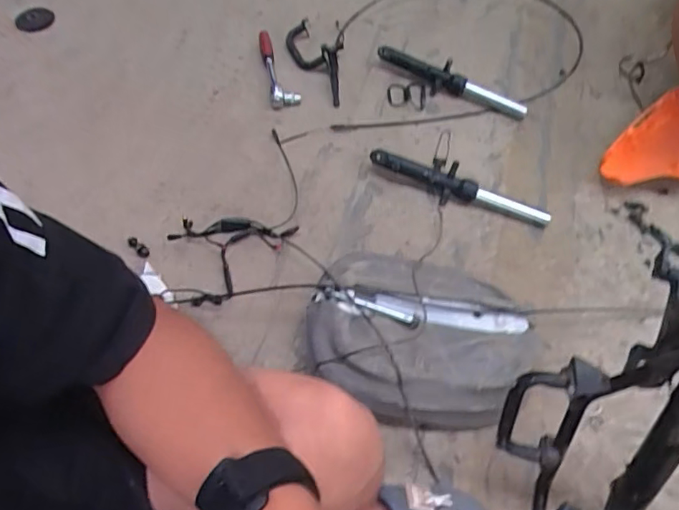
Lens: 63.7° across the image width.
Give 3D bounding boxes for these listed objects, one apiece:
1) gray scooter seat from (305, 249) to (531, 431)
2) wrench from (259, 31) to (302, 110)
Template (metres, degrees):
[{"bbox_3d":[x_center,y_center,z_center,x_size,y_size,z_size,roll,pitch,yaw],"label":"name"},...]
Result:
[{"bbox_3d":[0.122,0.131,0.838,0.321,0.104,0.237,8,56,5],"label":"gray scooter seat"},{"bbox_3d":[-0.124,-0.376,1.105,0.058,0.043,0.186,-12,57,-8],"label":"wrench"}]

